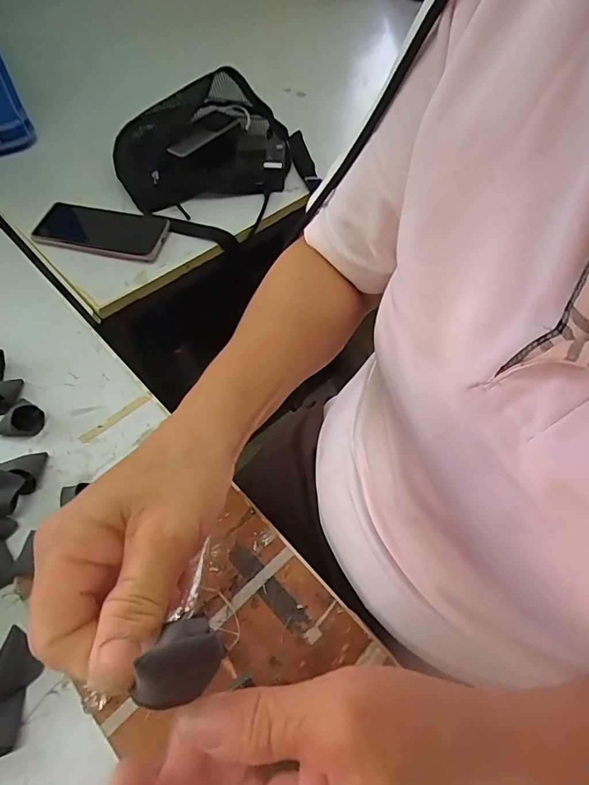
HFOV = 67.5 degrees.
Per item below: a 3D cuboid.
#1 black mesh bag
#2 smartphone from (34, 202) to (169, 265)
[{"bbox_3d":[-0.123,-0.353,0.615,0.246,0.085,0.175,-22,62,-16],"label":"black mesh bag"},{"bbox_3d":[-0.241,-0.204,0.560,0.154,0.016,0.081,11,58,3],"label":"smartphone"}]

